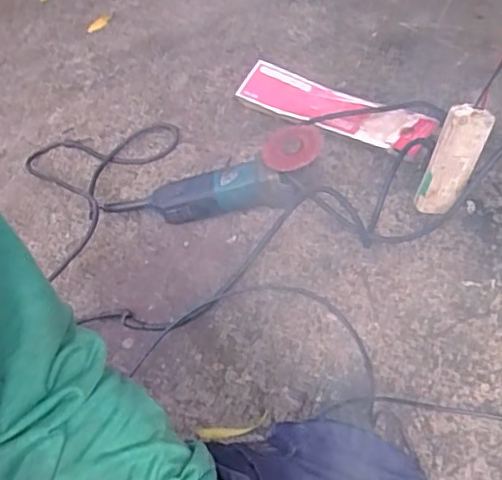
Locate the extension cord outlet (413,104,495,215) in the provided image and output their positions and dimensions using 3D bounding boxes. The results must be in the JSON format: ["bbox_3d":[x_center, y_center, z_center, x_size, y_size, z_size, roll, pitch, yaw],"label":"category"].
[{"bbox_3d":[0.233,-0.091,0.696,0.043,0.134,0.038,31,38,25],"label":"extension cord outlet"}]

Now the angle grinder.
[{"bbox_3d":[-0.016,-0.086,0.881,0.265,0.076,0.090,-18,49,20],"label":"angle grinder"}]

